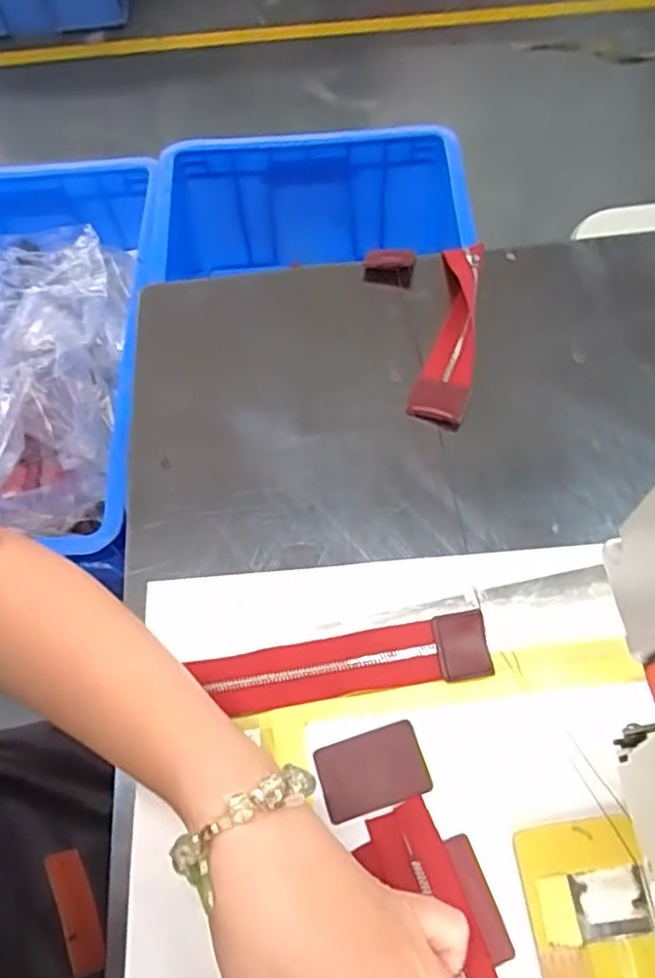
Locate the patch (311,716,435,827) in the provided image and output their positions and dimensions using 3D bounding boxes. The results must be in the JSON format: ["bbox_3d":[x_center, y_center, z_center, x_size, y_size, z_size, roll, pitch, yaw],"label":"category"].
[{"bbox_3d":[0.022,0.139,0.324,0.051,0.004,0.035,-18,65,-6],"label":"patch"}]

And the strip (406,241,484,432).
[{"bbox_3d":[0.082,-0.105,0.439,0.034,0.011,0.144,10,65,8],"label":"strip"}]

